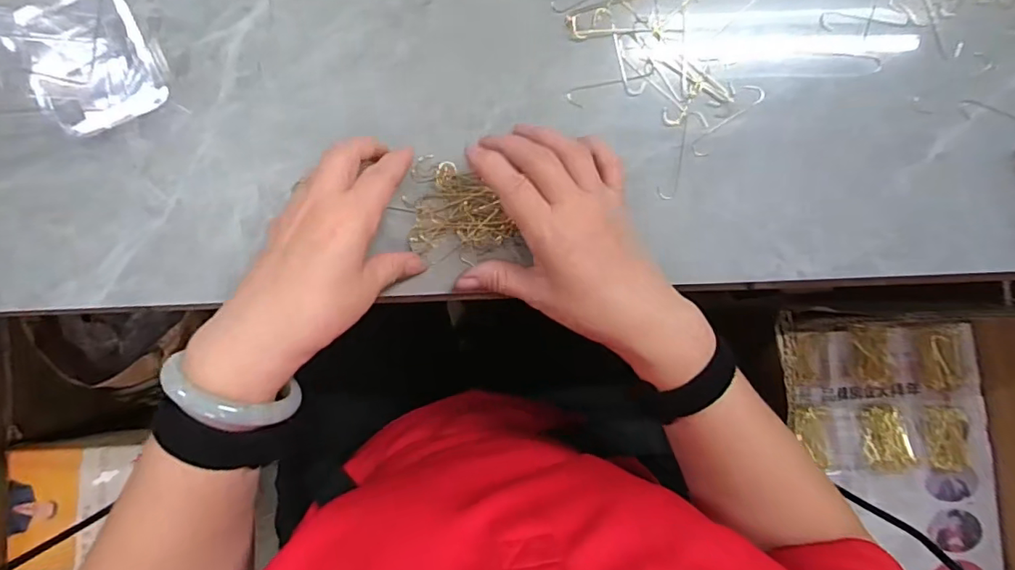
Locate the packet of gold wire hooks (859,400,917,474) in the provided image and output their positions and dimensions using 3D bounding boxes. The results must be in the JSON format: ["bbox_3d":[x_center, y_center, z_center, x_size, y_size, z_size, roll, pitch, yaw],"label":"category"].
[{"bbox_3d":[0.423,0.169,0.601,0.046,0.007,0.074,-14,84,17],"label":"packet of gold wire hooks"}]

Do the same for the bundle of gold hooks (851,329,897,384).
[{"bbox_3d":[0.419,0.080,0.610,0.051,0.020,0.060,-8,87,-2],"label":"bundle of gold hooks"}]

